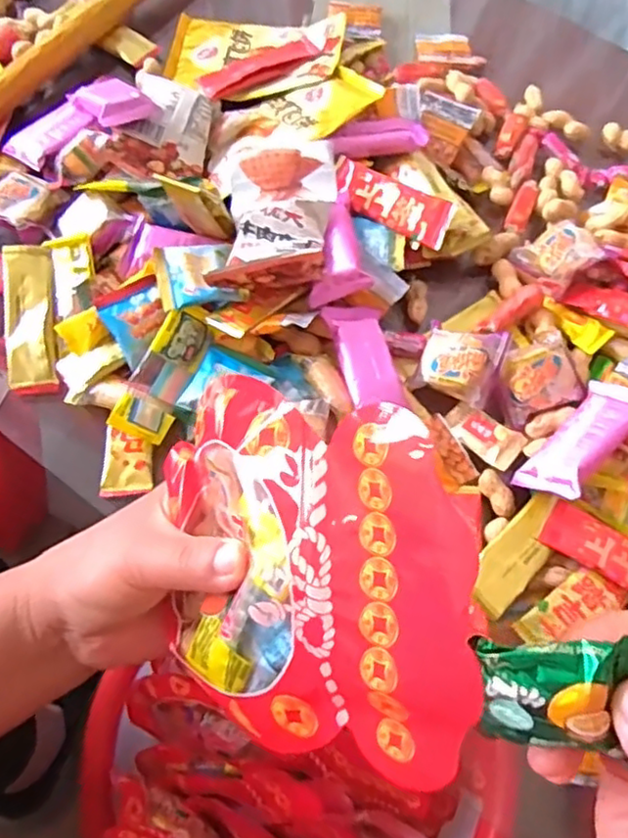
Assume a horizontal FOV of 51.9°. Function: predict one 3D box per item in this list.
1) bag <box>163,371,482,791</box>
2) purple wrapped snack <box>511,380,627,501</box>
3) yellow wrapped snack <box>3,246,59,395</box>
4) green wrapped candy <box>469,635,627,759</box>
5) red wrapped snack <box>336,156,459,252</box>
[{"bbox_3d":[-0.011,0.057,0.240,0.140,0.019,0.136,2,98,33],"label":"bag"},{"bbox_3d":[0.177,0.011,0.422,0.098,0.013,0.044,-43,38,-16],"label":"purple wrapped snack"},{"bbox_3d":[-0.199,-0.071,0.453,0.033,0.011,0.106,-5,82,-5],"label":"yellow wrapped snack"},{"bbox_3d":[0.070,0.078,0.185,0.045,0.014,0.029,-1,94,18],"label":"green wrapped candy"},{"bbox_3d":[0.056,-0.159,0.476,0.102,0.017,0.033,34,104,22],"label":"red wrapped snack"}]

